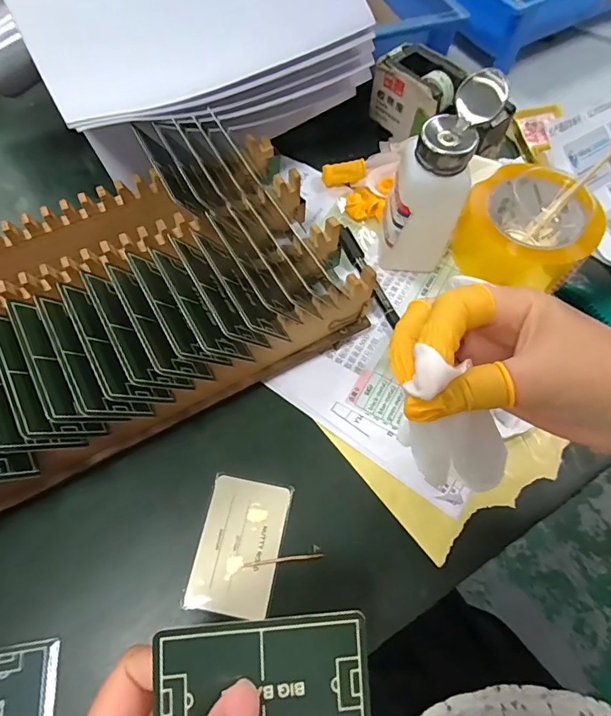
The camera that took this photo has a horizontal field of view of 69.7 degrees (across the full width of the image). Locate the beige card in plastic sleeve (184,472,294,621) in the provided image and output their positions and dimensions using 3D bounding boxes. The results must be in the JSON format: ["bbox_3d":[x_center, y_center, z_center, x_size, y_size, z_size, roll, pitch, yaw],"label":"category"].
[{"bbox_3d":[-0.044,0.127,0.301,0.056,0.004,0.085,11,65,2],"label":"beige card in plastic sleeve"}]

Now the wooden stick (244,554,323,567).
[{"bbox_3d":[-0.014,0.137,0.298,0.053,0.004,0.004,-4,65,-5],"label":"wooden stick"}]

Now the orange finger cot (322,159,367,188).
[{"bbox_3d":[0.038,-0.184,0.436,0.043,0.022,0.009,-7,32,15],"label":"orange finger cot"}]

